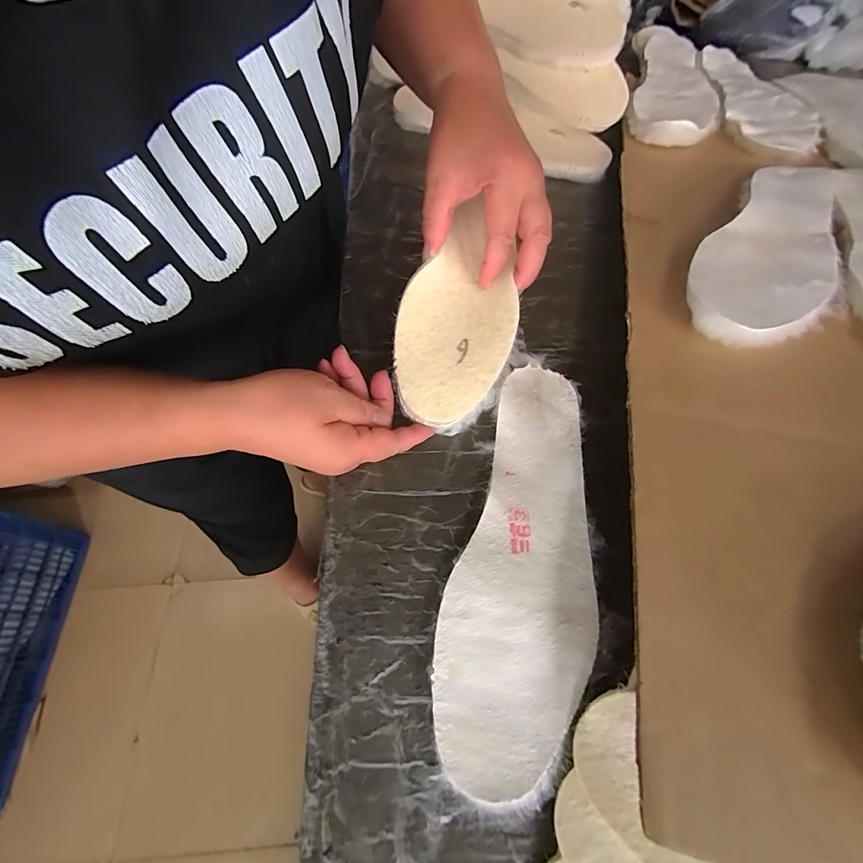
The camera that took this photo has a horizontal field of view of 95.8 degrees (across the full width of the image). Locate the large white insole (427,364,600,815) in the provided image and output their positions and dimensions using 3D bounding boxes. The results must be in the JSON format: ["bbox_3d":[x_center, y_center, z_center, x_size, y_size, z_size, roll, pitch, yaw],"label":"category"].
[{"bbox_3d":[0.068,0.074,0.263,0.091,0.006,0.267,16,64,6],"label":"large white insole"}]

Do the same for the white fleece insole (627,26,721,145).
[{"bbox_3d":[0.307,-0.454,0.494,0.098,0.017,0.309,13,64,5],"label":"white fleece insole"}]

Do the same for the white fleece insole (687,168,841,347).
[{"bbox_3d":[0.294,-0.163,0.326,0.096,0.012,0.269,36,68,15],"label":"white fleece insole"}]

